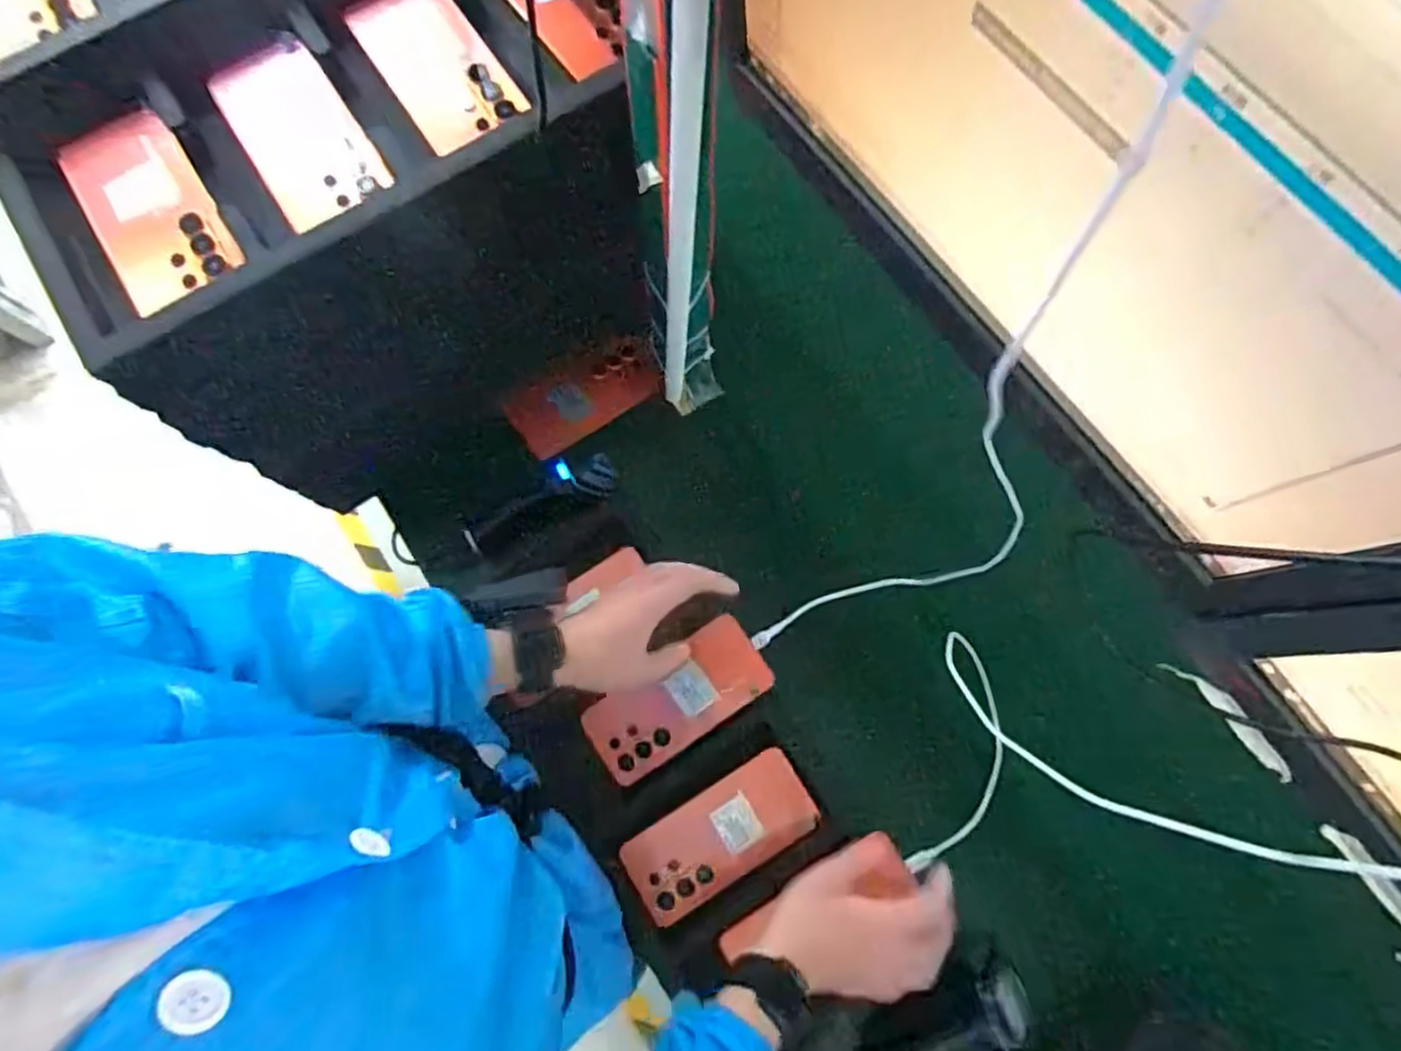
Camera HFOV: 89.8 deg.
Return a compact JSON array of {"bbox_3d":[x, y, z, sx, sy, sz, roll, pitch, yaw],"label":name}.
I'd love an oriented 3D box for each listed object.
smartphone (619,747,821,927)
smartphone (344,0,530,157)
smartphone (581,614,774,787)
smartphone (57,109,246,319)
[{"bbox_3d":[0.019,0.275,0.623,0.167,0.011,0.077,-30,78,-8],"label":"smartphone"},{"bbox_3d":[-0.199,-0.348,0.528,0.079,0.014,0.162,-32,78,-9],"label":"smartphone"},{"bbox_3d":[-0.022,0.163,0.651,0.174,0.011,0.078,-35,78,2],"label":"smartphone"},{"bbox_3d":[-0.390,-0.224,0.501,0.076,0.015,0.159,-33,78,-9],"label":"smartphone"}]

